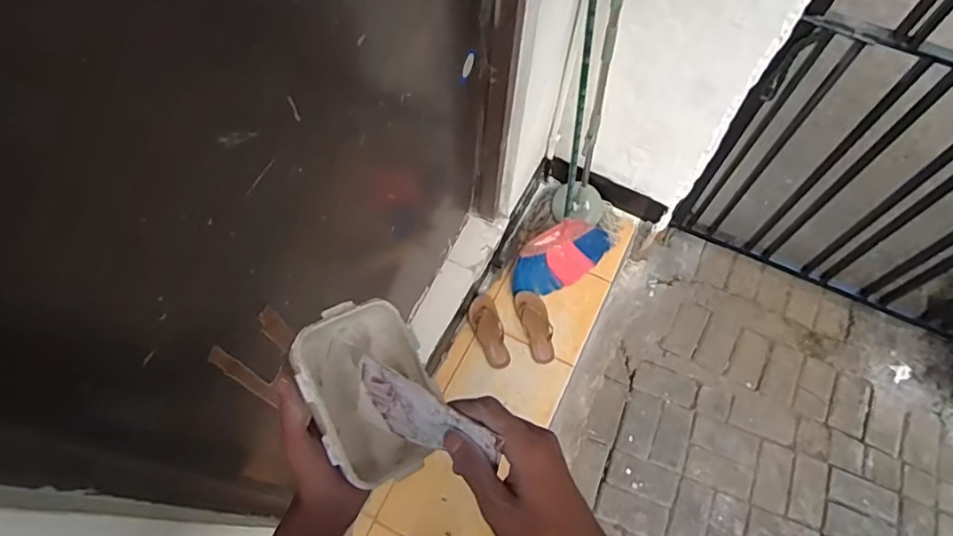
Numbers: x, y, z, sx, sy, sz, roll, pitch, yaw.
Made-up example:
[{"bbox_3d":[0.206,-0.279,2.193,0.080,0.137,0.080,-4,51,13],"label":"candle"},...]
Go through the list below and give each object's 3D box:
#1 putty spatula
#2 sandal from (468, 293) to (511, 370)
[{"bbox_3d":[-0.039,0.117,0.426,0.126,0.059,0.008,26,33,26],"label":"putty spatula"},{"bbox_3d":[0.036,0.184,1.658,0.081,0.033,0.226,-17,66,-9],"label":"sandal"}]

